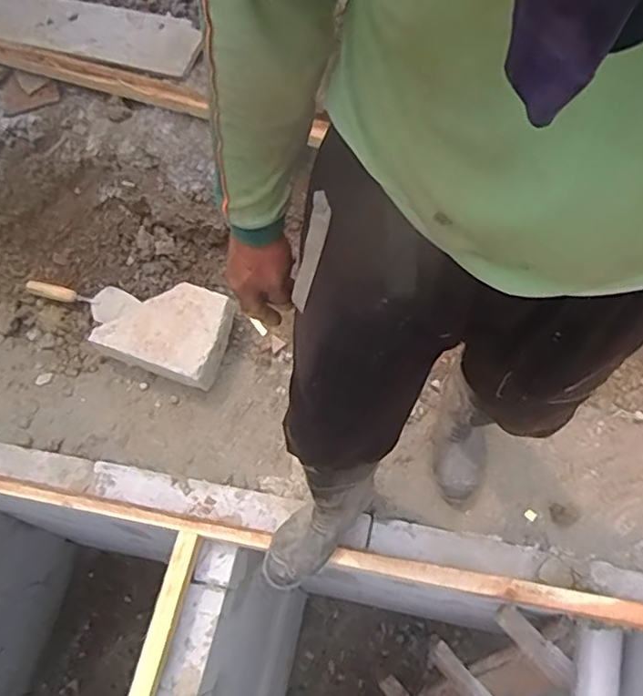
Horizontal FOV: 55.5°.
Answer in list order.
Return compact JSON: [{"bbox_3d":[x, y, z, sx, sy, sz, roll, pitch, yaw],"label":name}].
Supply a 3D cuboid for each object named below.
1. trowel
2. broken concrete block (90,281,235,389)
[{"bbox_3d":[-0.541,-0.118,1.403,0.271,0.044,0.086,14,66,10],"label":"trowel"},{"bbox_3d":[-0.335,-0.043,1.335,0.268,0.112,0.198,19,67,12],"label":"broken concrete block"}]

